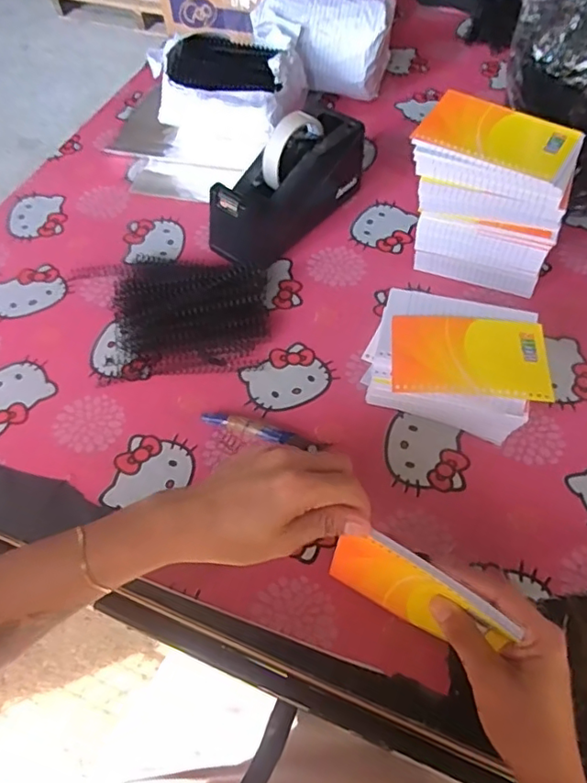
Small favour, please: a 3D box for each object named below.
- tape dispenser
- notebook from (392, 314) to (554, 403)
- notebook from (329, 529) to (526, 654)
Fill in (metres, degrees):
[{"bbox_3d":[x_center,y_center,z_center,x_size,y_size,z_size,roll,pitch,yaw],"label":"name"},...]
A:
[{"bbox_3d":[-0.004,-0.230,0.628,0.075,0.109,0.207,37,66,22],"label":"tape dispenser"},{"bbox_3d":[0.151,-0.032,0.478,0.129,0.008,0.078,3,58,4],"label":"notebook"},{"bbox_3d":[0.088,0.143,0.395,0.127,0.082,0.016,29,54,17],"label":"notebook"}]

